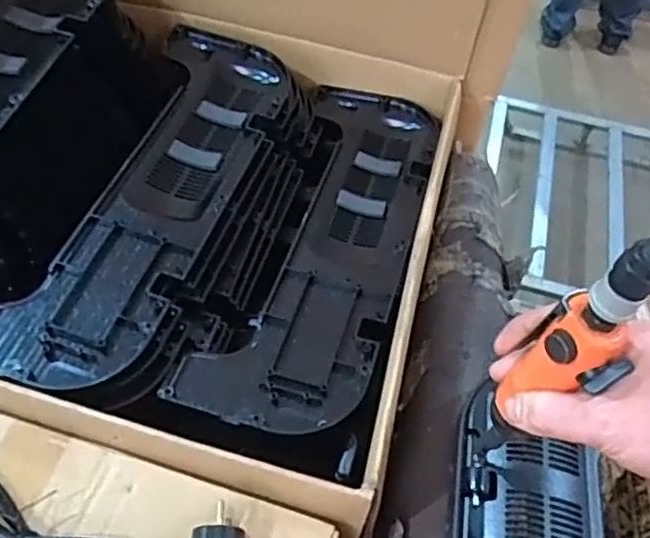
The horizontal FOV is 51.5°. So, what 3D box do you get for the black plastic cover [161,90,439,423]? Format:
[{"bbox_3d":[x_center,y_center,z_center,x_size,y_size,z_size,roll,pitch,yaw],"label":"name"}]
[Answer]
[{"bbox_3d":[0.008,-0.037,0.720,0.167,0.035,0.489,16,52,7],"label":"black plastic cover"}]

